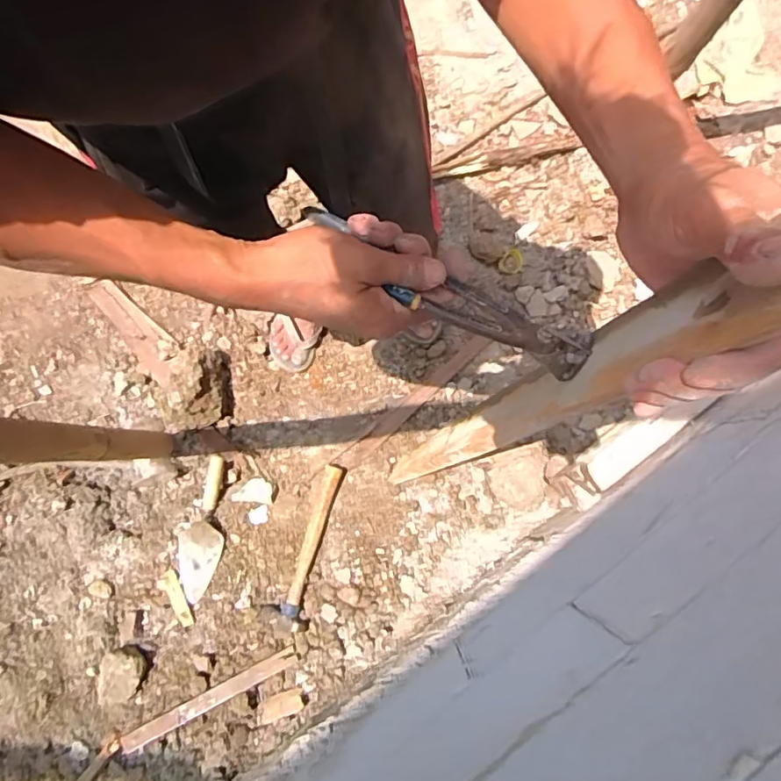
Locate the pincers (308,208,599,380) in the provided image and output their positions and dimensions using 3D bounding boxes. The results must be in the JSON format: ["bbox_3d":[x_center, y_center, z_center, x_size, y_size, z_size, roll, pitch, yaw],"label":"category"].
[{"bbox_3d":[0.031,-0.066,0.376,0.210,0.022,0.039,29,81,9],"label":"pincers"}]

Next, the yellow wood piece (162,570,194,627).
[{"bbox_3d":[-0.449,0.438,1.181,0.032,0.013,0.119,-28,83,-6],"label":"yellow wood piece"}]

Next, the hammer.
[{"bbox_3d":[-0.166,0.322,1.128,0.092,0.031,0.348,20,81,1],"label":"hammer"}]

